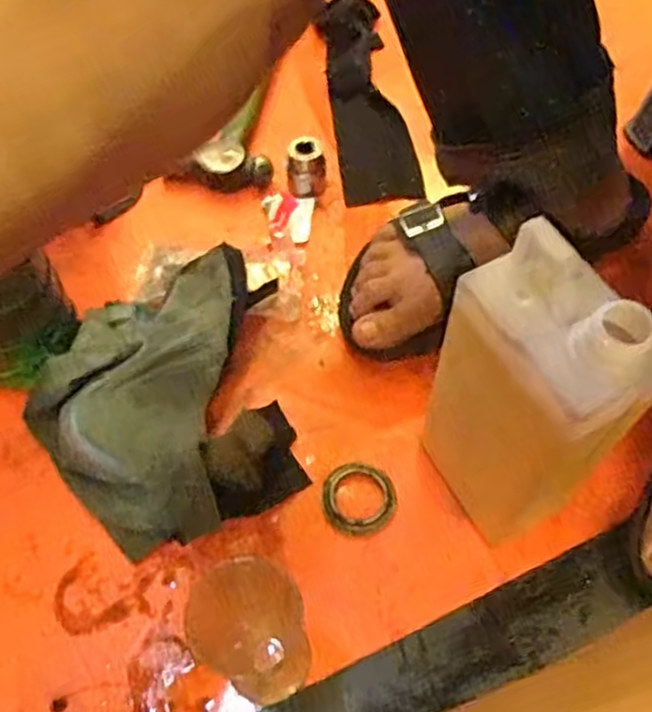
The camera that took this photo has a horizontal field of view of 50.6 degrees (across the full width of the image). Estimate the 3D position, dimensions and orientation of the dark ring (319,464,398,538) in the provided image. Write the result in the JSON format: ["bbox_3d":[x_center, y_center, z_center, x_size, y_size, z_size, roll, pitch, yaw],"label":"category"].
[{"bbox_3d":[0.021,0.094,0.456,0.048,0.004,0.048,0,59,1],"label":"dark ring"}]

